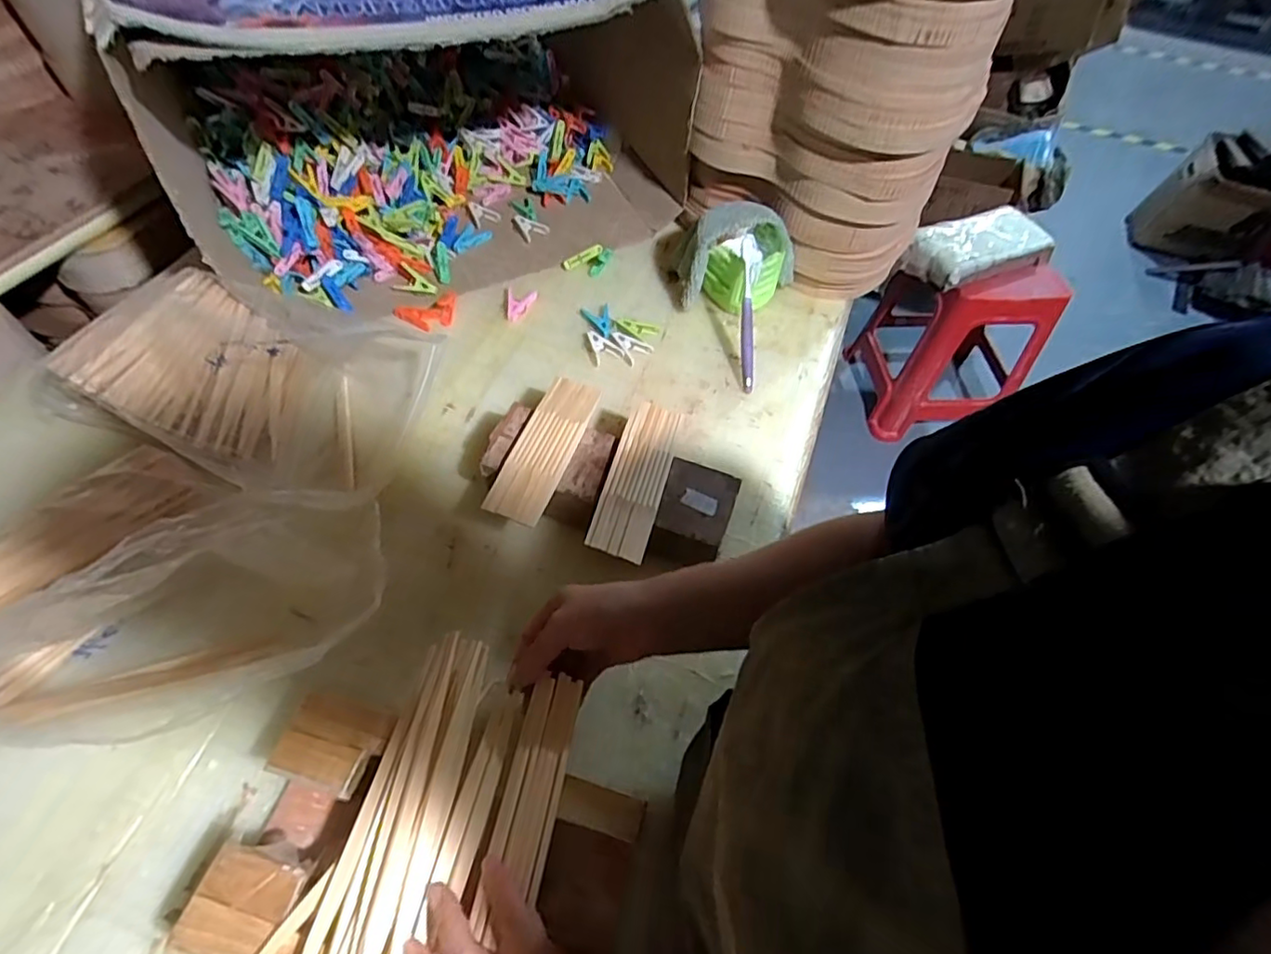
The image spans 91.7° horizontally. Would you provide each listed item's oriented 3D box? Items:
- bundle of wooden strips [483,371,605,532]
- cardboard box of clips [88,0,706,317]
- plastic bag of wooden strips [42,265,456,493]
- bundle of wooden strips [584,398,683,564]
[{"bbox_3d":[-0.087,-0.033,0.604,0.055,0.010,0.174,17,56,8],"label":"bundle of wooden strips"},{"bbox_3d":[-0.276,-0.528,0.801,0.584,0.334,0.462,-19,60,-17],"label":"cardboard box of clips"},{"bbox_3d":[-0.419,-0.126,0.674,0.368,0.078,0.251,16,56,6],"label":"plastic bag of wooden strips"},{"bbox_3d":[0.002,-0.003,0.587,0.053,0.010,0.174,14,56,6],"label":"bundle of wooden strips"}]

